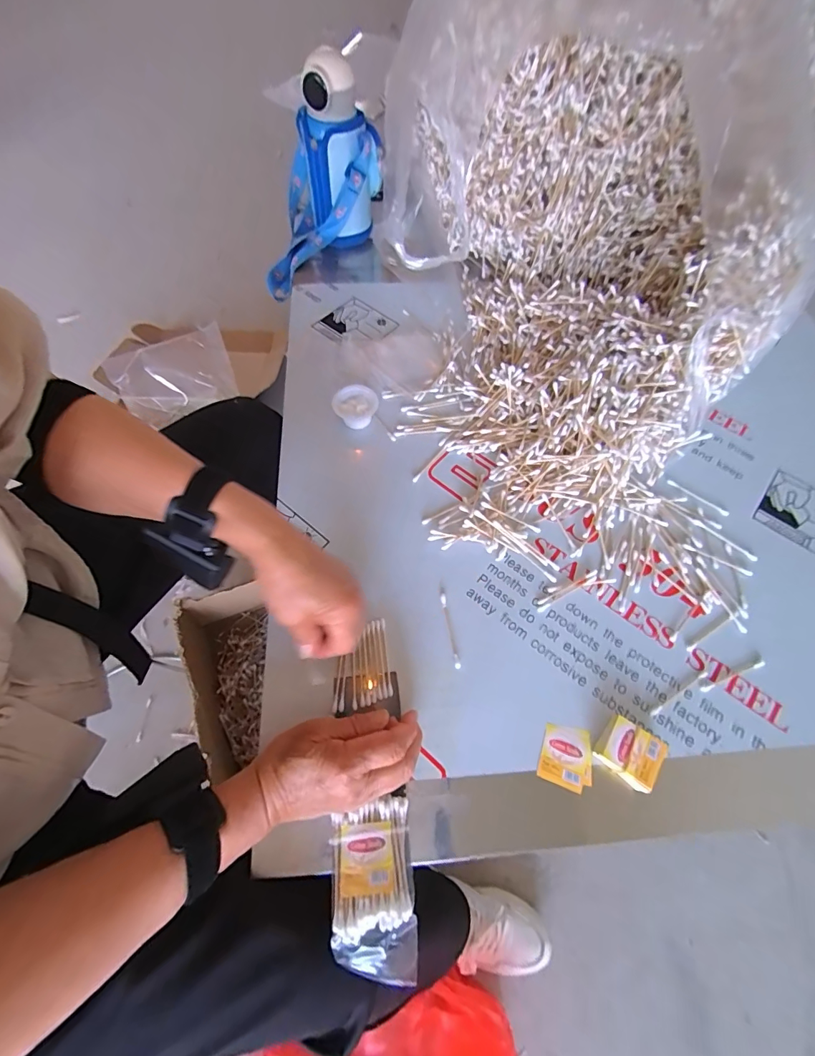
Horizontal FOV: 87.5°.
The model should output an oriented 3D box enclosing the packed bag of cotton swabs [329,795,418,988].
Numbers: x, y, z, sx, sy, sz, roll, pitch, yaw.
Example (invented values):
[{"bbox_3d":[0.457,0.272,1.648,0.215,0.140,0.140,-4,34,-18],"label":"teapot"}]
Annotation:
[{"bbox_3d":[-0.027,0.269,0.319,0.059,0.018,0.104,-5,65,-2],"label":"packed bag of cotton swabs"}]

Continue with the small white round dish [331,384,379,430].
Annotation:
[{"bbox_3d":[-0.063,-0.150,0.531,0.053,0.026,0.048,30,66,13],"label":"small white round dish"}]

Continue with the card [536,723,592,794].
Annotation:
[{"bbox_3d":[0.141,0.202,0.377,0.044,0.004,0.049,19,64,7],"label":"card"}]

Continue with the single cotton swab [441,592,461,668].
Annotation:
[{"bbox_3d":[0.042,0.101,0.422,0.006,0.004,0.074,-9,65,-4],"label":"single cotton swab"}]

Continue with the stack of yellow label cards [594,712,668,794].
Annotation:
[{"bbox_3d":[0.191,0.194,0.370,0.049,0.023,0.044,31,66,13],"label":"stack of yellow label cards"}]

